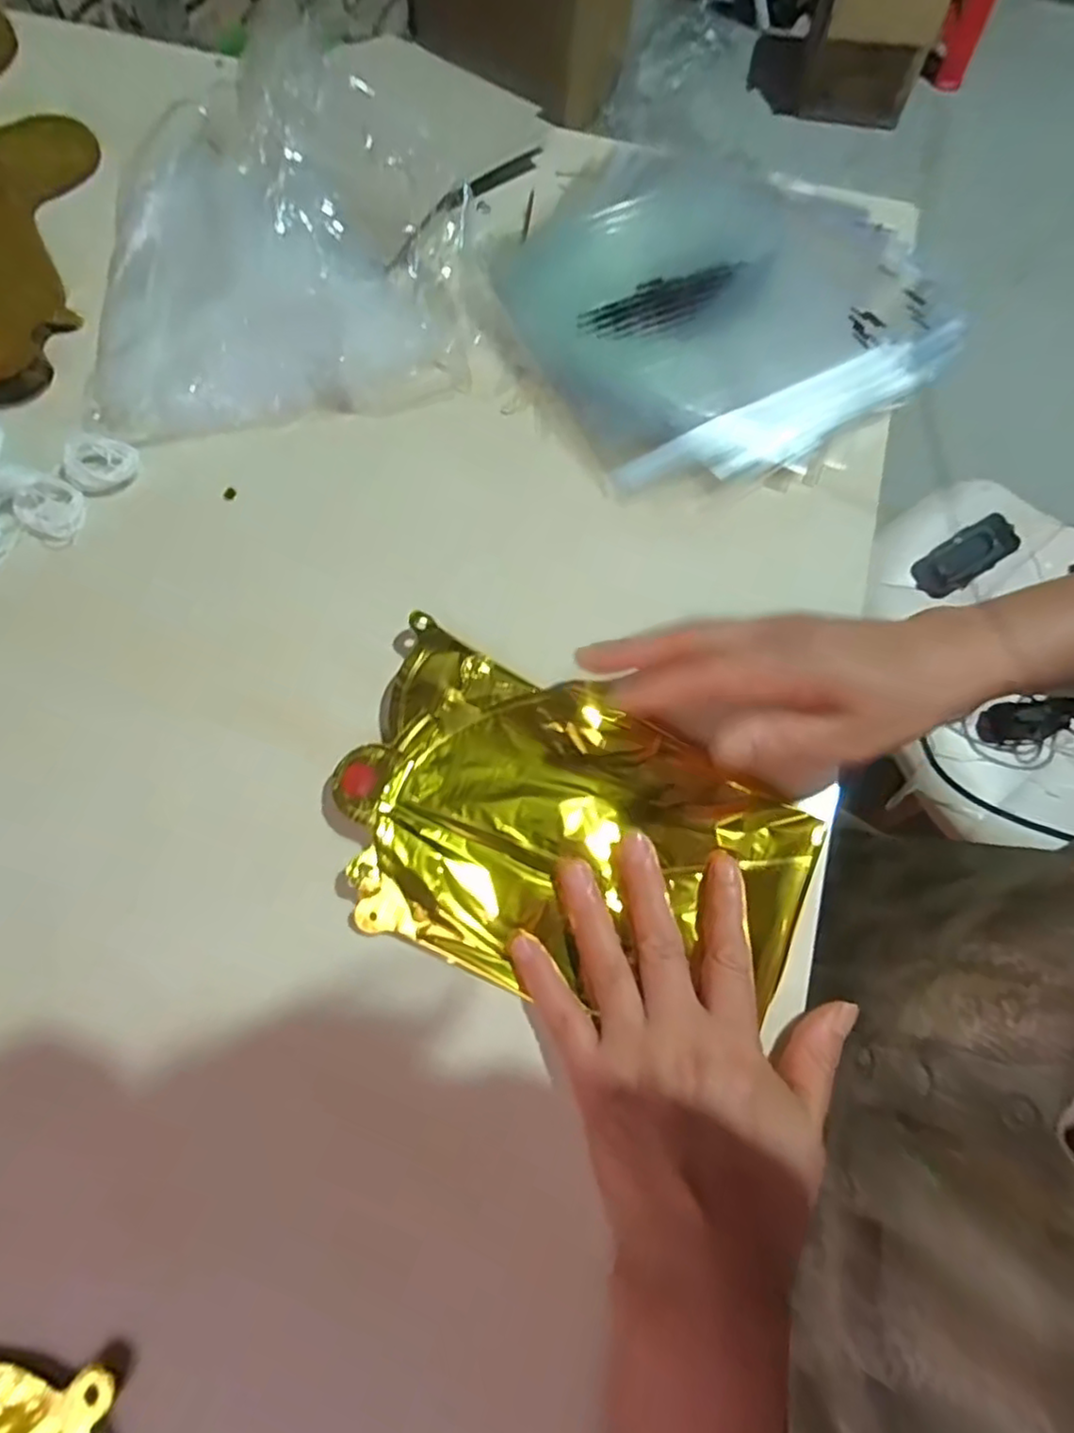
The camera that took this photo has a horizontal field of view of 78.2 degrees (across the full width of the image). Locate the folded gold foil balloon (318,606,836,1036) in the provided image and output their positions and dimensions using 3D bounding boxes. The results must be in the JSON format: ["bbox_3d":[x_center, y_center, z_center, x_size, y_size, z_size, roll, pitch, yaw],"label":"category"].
[{"bbox_3d":[0.015,0.057,0.309,0.218,0.017,0.138,22,70,9],"label":"folded gold foil balloon"}]

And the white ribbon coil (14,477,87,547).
[{"bbox_3d":[-0.272,-0.117,0.370,0.044,0.010,0.033,40,74,14],"label":"white ribbon coil"}]

